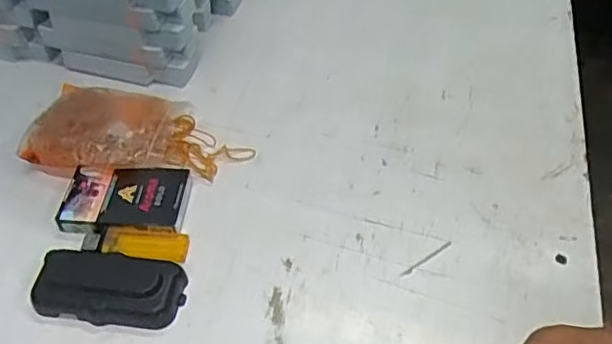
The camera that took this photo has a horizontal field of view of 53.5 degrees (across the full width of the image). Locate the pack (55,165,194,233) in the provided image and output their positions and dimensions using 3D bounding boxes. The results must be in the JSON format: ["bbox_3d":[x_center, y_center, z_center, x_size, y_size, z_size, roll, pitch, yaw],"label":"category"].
[{"bbox_3d":[-0.150,0.021,0.504,0.099,0.021,0.062,-2,48,0],"label":"pack"}]

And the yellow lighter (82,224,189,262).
[{"bbox_3d":[-0.136,0.058,0.486,0.081,0.015,0.028,5,48,6],"label":"yellow lighter"}]

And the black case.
[{"bbox_3d":[-0.147,0.084,0.453,0.107,0.022,0.054,6,48,7],"label":"black case"}]

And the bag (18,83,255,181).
[{"bbox_3d":[-0.150,-0.034,0.551,0.184,0.039,0.101,7,48,8],"label":"bag"}]

